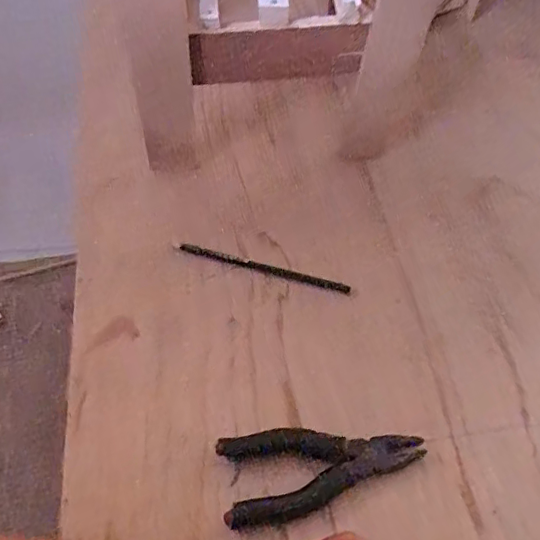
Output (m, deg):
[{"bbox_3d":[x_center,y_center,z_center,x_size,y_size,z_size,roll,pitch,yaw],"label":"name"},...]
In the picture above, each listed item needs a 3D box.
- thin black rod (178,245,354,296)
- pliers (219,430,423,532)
[{"bbox_3d":[-0.004,-0.001,0.494,0.151,0.011,0.010,14,54,7],"label":"thin black rod"},{"bbox_3d":[0.038,0.138,0.394,0.142,0.012,0.058,-7,54,-8],"label":"pliers"}]

